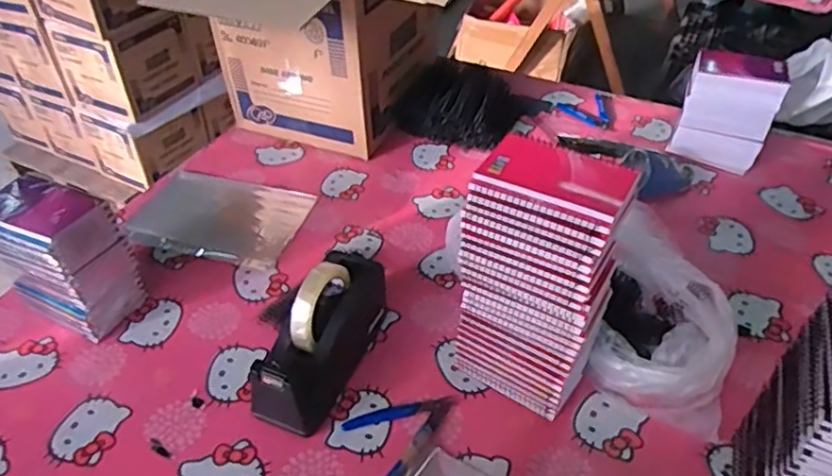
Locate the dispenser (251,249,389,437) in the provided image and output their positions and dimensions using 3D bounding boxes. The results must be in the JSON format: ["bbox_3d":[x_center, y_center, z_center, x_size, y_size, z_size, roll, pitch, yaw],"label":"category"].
[{"bbox_3d":[-0.102,0.101,0.716,0.080,0.128,0.226,18,44,21],"label":"dispenser"}]

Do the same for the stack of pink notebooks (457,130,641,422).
[{"bbox_3d":[0.127,0.053,0.657,0.135,0.292,0.098,25,47,27],"label":"stack of pink notebooks"}]

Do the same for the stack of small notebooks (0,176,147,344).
[{"bbox_3d":[-0.437,0.029,0.766,0.130,0.169,0.098,16,43,18],"label":"stack of small notebooks"}]

